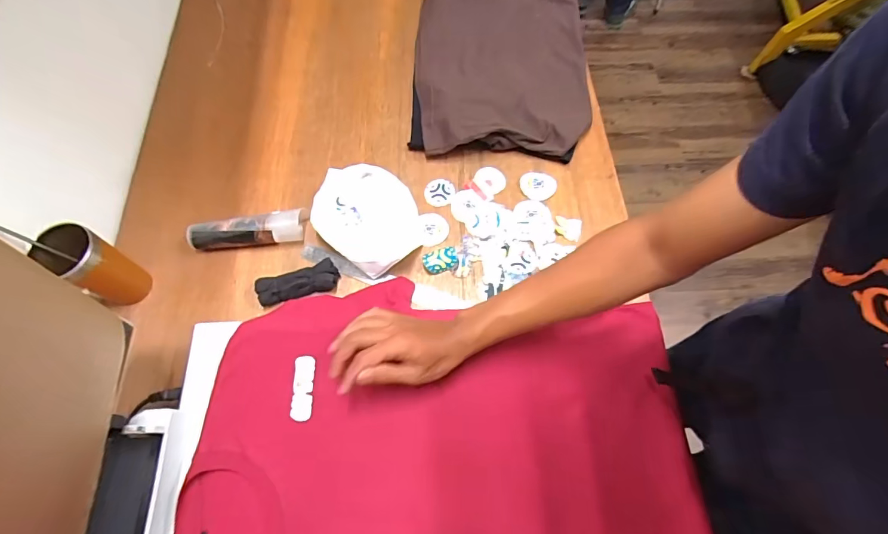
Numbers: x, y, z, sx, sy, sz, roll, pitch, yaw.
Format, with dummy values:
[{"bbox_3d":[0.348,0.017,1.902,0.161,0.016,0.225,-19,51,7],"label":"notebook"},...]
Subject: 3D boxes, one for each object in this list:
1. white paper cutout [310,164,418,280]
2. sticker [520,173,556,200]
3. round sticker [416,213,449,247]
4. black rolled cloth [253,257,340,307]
[{"bbox_3d":[-0.128,-0.084,0.712,0.191,0.042,0.162,40,72,15],"label":"white paper cutout"},{"bbox_3d":[0.172,-0.148,0.763,0.065,0.006,0.053,-14,77,-5],"label":"sticker"},{"bbox_3d":[-0.020,-0.066,0.723,0.057,0.004,0.063,0,67,0],"label":"round sticker"},{"bbox_3d":[-0.233,0.027,0.675,0.126,0.044,0.047,-16,68,-7],"label":"black rolled cloth"}]

